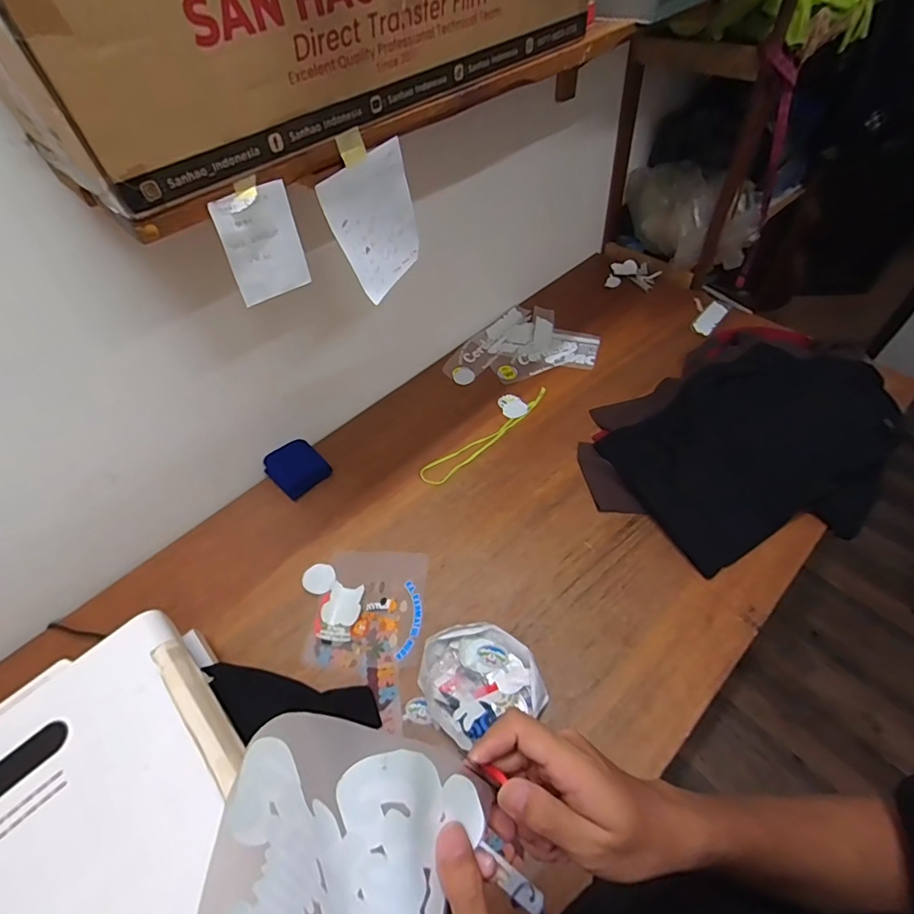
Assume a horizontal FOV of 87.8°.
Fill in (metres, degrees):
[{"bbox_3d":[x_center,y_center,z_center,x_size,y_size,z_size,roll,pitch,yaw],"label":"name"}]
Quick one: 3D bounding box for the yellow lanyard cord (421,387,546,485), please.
[{"bbox_3d":[0.077,-0.051,1.077,0.374,0.010,0.060,-35,58,-20],"label":"yellow lanyard cord"}]

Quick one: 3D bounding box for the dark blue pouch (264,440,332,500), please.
[{"bbox_3d":[-0.355,0.018,1.043,0.121,0.049,0.112,35,63,27],"label":"dark blue pouch"}]

